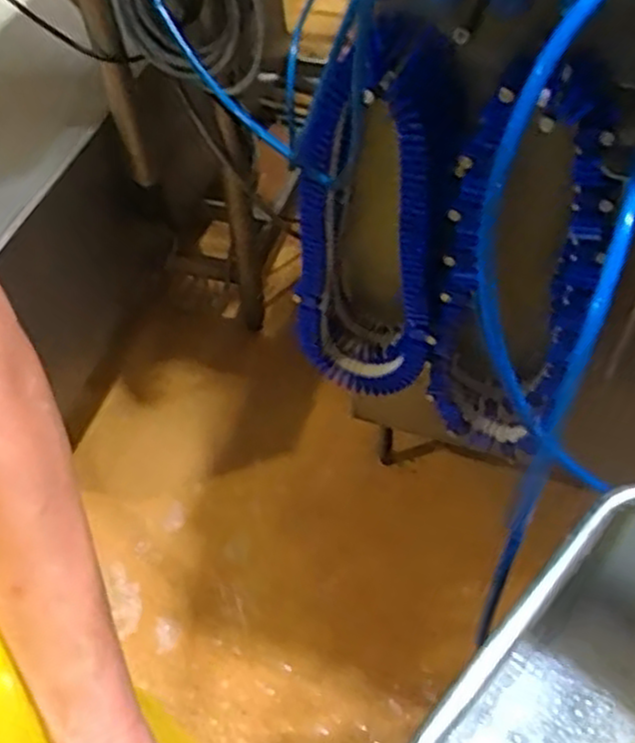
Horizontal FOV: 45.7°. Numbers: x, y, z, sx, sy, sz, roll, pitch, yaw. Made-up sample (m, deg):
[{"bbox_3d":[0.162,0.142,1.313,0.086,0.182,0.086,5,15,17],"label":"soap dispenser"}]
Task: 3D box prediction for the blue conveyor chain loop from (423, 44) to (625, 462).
[{"bbox_3d":[0.224,-0.091,0.838,0.167,0.508,0.119,23,56,19],"label":"blue conveyor chain loop"}]

